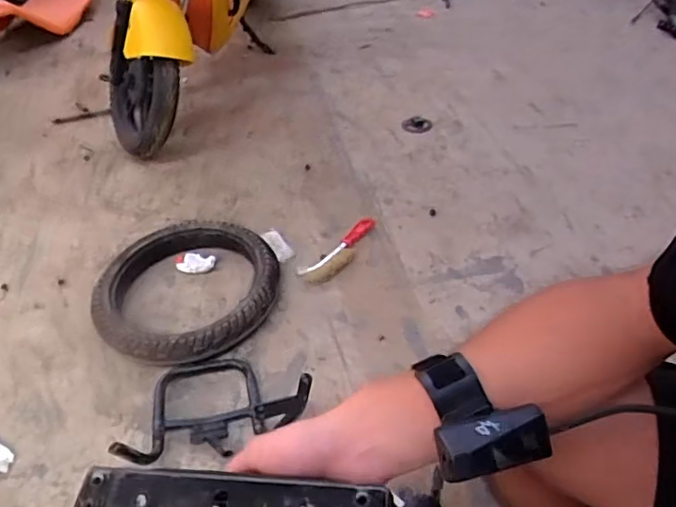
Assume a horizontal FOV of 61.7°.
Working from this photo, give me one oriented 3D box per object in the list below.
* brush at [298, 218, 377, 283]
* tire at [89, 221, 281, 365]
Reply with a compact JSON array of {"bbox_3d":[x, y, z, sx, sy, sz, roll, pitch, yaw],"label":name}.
[{"bbox_3d":[0.014,-0.007,1.210,0.062,0.021,0.221,30,52,30],"label":"brush"},{"bbox_3d":[-0.289,0.075,1.117,0.329,0.076,0.340,-1,43,1],"label":"tire"}]

